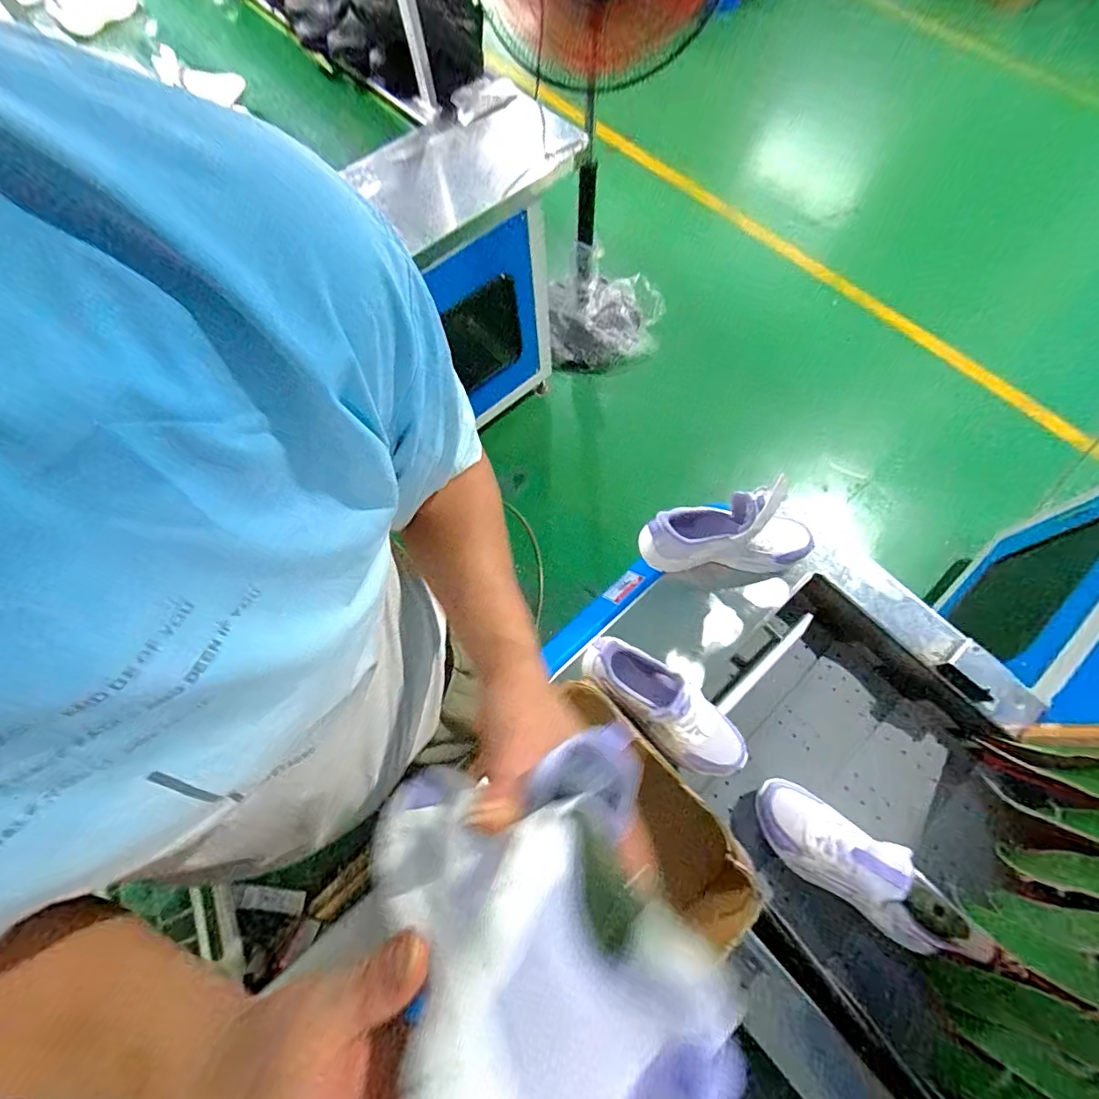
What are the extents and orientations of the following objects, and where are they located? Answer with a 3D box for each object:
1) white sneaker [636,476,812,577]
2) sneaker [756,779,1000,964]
[{"bbox_3d":[0.265,-0.025,0.718,0.250,0.167,0.086,0,70,3],"label":"white sneaker"},{"bbox_3d":[0.387,0.405,0.619,0.256,0.109,0.091,30,73,33],"label":"sneaker"}]

